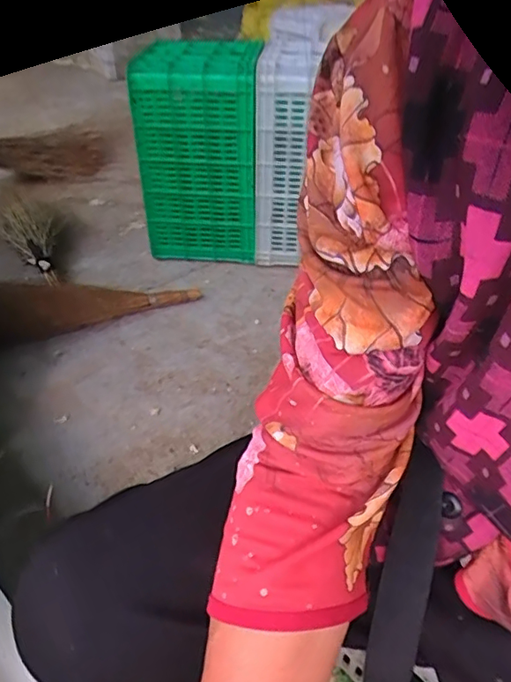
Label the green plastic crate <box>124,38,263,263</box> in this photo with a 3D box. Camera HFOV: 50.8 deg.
[{"bbox_3d":[-0.148,-0.527,1.538,0.308,0.522,0.364,2,37,3],"label":"green plastic crate"}]

